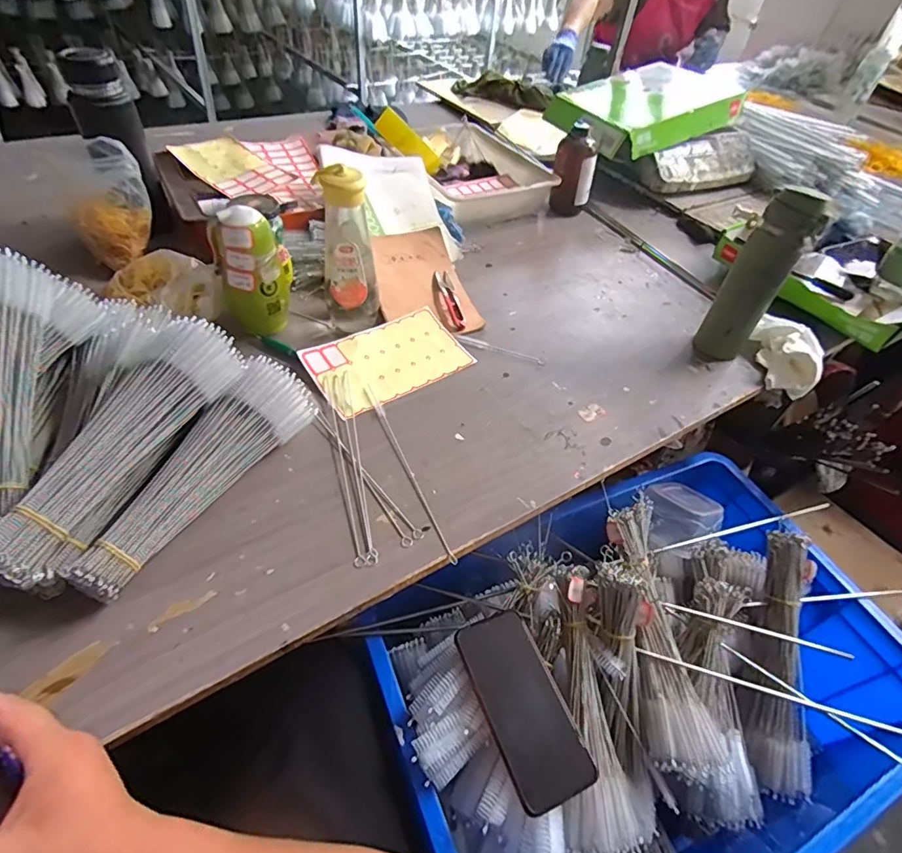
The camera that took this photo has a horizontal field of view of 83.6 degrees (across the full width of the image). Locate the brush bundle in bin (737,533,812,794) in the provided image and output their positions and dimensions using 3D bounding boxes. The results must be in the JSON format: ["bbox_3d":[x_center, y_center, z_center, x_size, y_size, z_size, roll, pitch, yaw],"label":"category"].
[{"bbox_3d":[0.395,0.280,0.614,0.063,0.052,0.298,9,81,2],"label":"brush bundle in bin"}]

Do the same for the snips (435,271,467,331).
[{"bbox_3d":[0.001,-0.185,0.738,0.023,0.006,0.110,-11,63,-16],"label":"snips"}]

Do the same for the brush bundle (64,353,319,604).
[{"bbox_3d":[-0.233,0.038,0.476,0.060,0.068,0.261,23,49,14],"label":"brush bundle"}]

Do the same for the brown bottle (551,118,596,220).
[{"bbox_3d":[0.238,-0.495,0.979,0.078,0.147,0.058,10,47,3],"label":"brown bottle"}]

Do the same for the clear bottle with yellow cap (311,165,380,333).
[{"bbox_3d":[-0.129,-0.218,0.636,0.068,0.208,0.062,-1,48,-8],"label":"clear bottle with yellow cap"}]

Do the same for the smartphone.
[{"bbox_3d":[0.069,0.265,0.486,0.074,0.010,0.164,-21,58,-12],"label":"smartphone"}]

